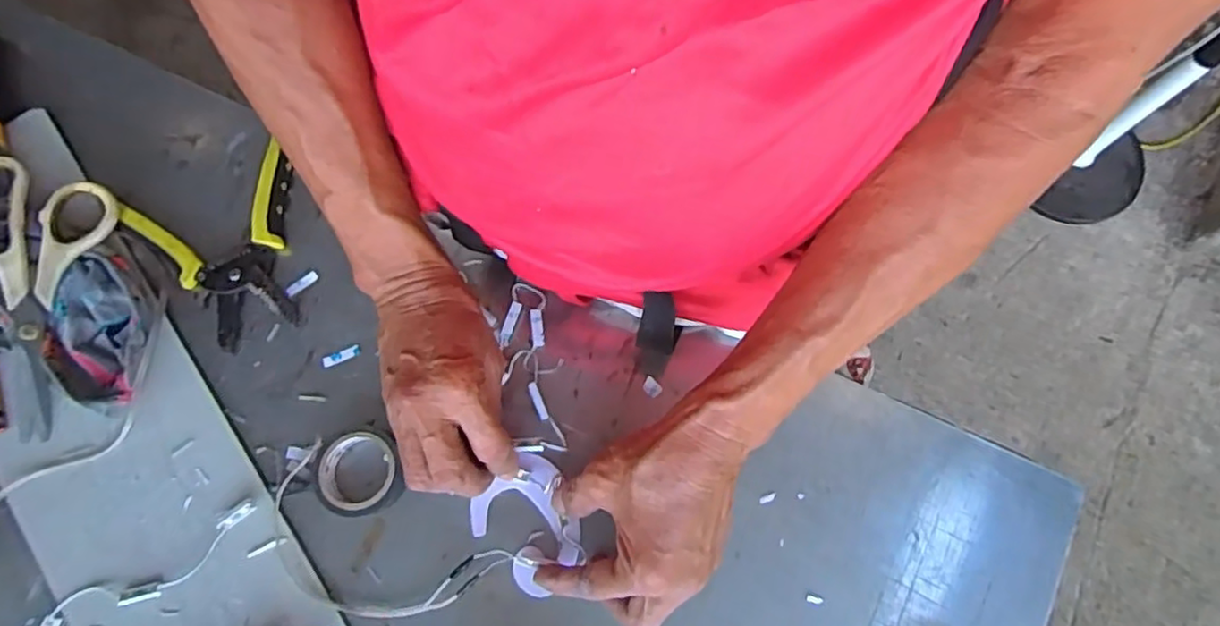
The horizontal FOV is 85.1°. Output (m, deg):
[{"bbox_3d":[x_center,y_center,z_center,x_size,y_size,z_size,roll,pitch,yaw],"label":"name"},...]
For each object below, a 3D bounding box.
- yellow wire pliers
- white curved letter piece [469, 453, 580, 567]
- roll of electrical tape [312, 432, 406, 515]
[{"bbox_3d":[-0.267,-0.043,0.473,0.111,0.014,0.128,-29,76,-8],"label":"yellow wire pliers"},{"bbox_3d":[-0.051,0.122,0.429,0.073,0.011,0.056,13,74,4],"label":"white curved letter piece"},{"bbox_3d":[-0.162,0.104,0.432,0.057,0.021,0.053,0,74,0],"label":"roll of electrical tape"}]

